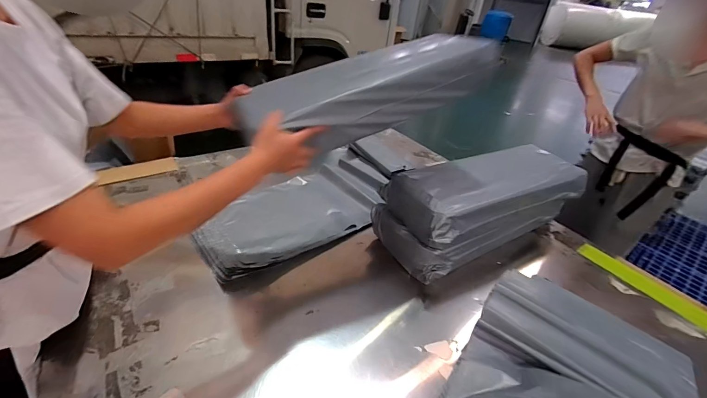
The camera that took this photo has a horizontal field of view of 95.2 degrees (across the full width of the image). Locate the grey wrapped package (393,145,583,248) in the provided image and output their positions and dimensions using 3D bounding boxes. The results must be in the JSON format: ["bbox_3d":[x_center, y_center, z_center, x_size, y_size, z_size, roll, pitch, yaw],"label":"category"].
[{"bbox_3d":[0.385,-0.027,0.888,0.553,0.118,0.206,-12,38,-25],"label":"grey wrapped package"}]

